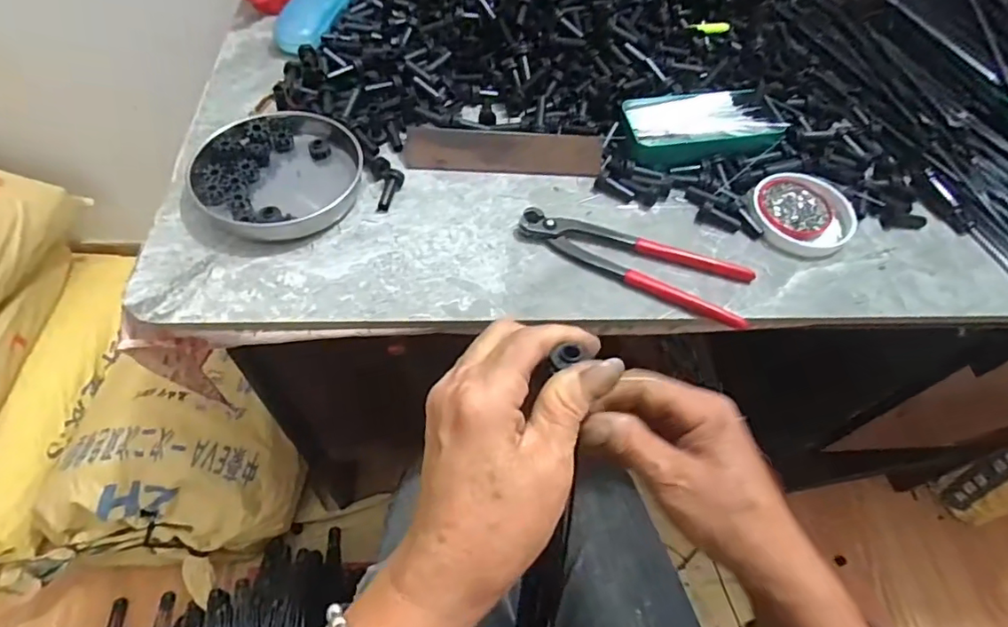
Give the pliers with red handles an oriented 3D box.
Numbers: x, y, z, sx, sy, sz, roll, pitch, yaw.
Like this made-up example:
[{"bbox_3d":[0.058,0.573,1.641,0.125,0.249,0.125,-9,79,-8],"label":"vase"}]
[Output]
[{"bbox_3d":[0.109,-0.050,0.462,0.190,0.014,0.061,25,58,12],"label":"pliers with red handles"}]

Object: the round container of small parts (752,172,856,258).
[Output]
[{"bbox_3d":[0.270,-0.091,0.498,0.091,0.015,0.083,2,56,-3],"label":"round container of small parts"}]

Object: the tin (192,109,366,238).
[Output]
[{"bbox_3d":[-0.195,-0.125,0.479,0.136,0.028,0.130,2,56,-3],"label":"tin"}]

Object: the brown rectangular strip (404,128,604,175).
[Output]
[{"bbox_3d":[0.001,-0.151,0.511,0.180,0.017,0.043,1,57,-4],"label":"brown rectangular strip"}]

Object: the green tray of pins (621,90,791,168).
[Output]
[{"bbox_3d":[0.189,-0.182,0.528,0.146,0.019,0.076,-7,57,-9],"label":"green tray of pins"}]

